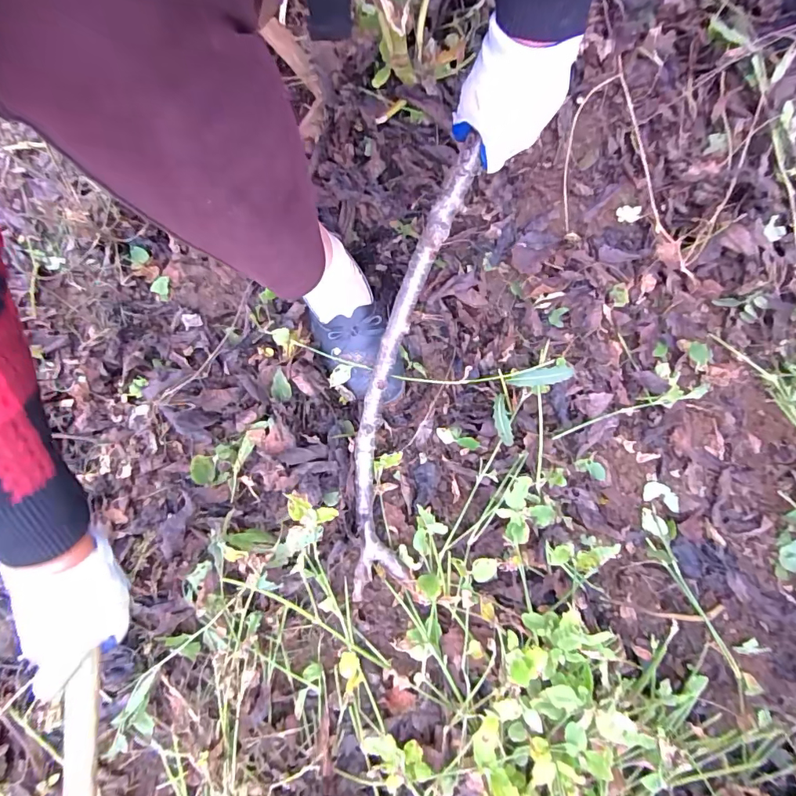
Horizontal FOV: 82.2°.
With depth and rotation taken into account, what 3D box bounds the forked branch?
[{"bbox_3d":[0.008,-0.015,0.513,0.085,0.050,0.486,13,101,3],"label":"forked branch"}]

